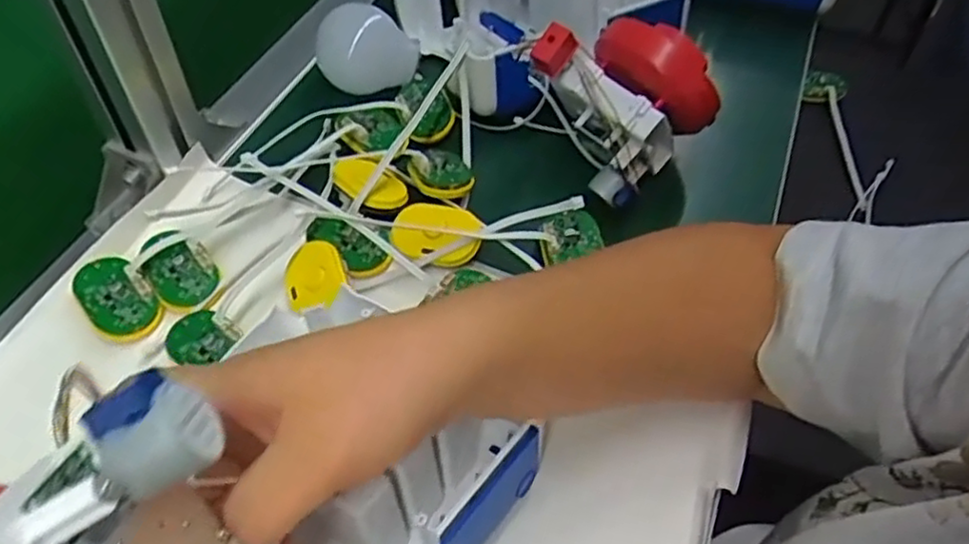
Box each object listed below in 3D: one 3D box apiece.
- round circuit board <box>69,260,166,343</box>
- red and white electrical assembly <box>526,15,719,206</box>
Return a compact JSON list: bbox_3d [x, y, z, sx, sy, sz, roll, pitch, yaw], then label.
[{"bbox_3d":[-0.202,0.014,0.381,0.032,0.010,0.056,-37,63,-26],"label":"round circuit board"},{"bbox_3d":[0.086,-0.108,0.433,0.081,0.079,0.080,-33,61,-24],"label":"red and white electrical assembly"}]

